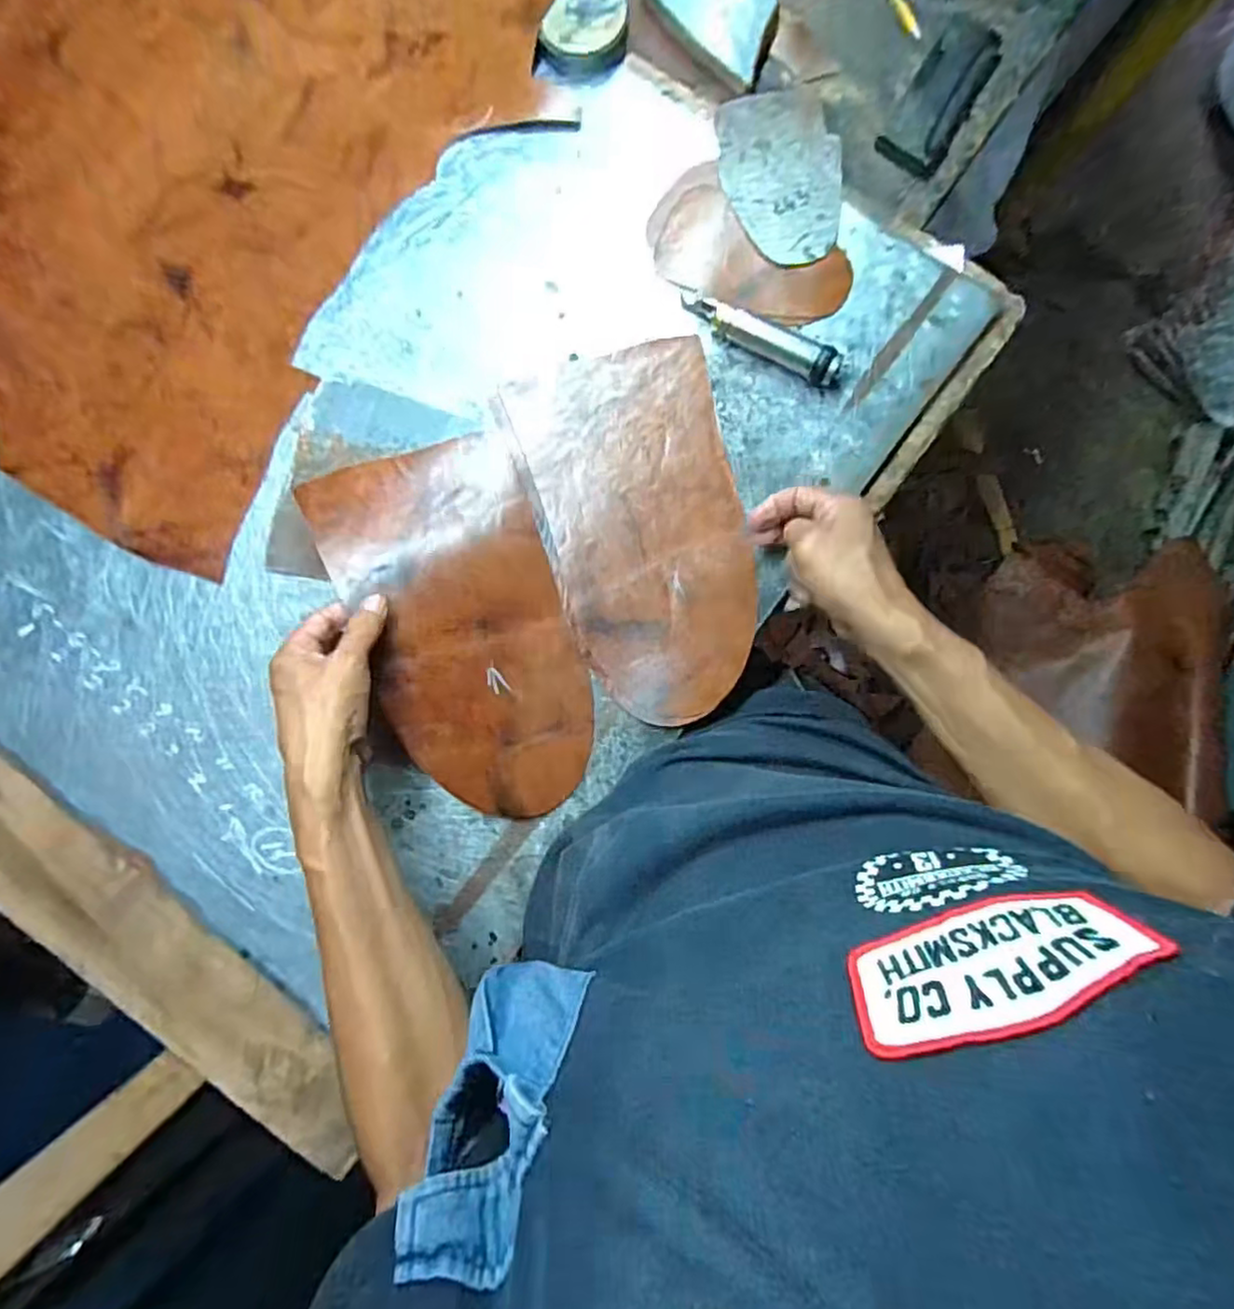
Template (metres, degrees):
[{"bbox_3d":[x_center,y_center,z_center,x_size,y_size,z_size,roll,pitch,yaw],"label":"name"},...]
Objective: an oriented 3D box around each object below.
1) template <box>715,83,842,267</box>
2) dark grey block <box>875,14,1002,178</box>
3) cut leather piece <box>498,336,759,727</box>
[{"bbox_3d":[0.136,-0.404,0.549,0.095,0.005,0.169,-6,83,3],"label":"template"},{"bbox_3d":[0.289,-0.494,0.582,0.056,0.014,0.161,32,84,2],"label":"dark grey block"},{"bbox_3d":[0.023,-0.099,0.523,0.155,0.007,0.296,-15,83,-1],"label":"cut leather piece"}]

